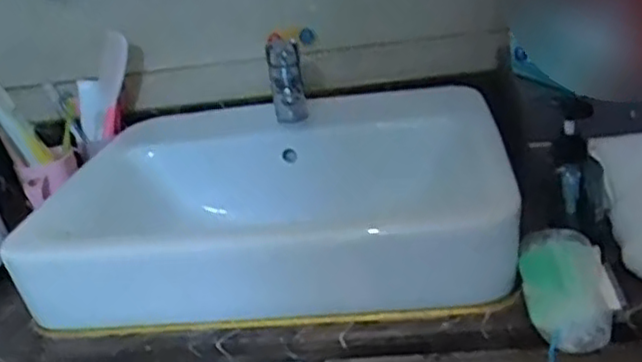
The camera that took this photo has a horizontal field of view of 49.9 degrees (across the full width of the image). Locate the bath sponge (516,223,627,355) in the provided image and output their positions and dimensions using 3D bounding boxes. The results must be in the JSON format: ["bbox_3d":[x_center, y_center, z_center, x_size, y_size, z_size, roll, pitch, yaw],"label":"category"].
[{"bbox_3d":[0.226,0.096,0.638,0.082,0.051,0.130,-1,22,19],"label":"bath sponge"}]

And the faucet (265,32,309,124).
[{"bbox_3d":[-0.047,-0.134,0.947,0.047,0.115,0.108,-8,21,1],"label":"faucet"}]

